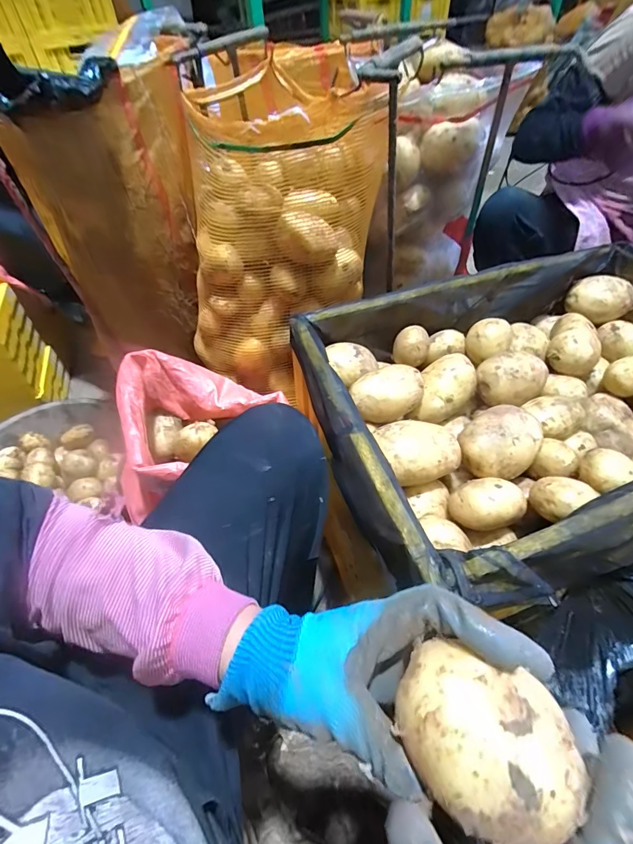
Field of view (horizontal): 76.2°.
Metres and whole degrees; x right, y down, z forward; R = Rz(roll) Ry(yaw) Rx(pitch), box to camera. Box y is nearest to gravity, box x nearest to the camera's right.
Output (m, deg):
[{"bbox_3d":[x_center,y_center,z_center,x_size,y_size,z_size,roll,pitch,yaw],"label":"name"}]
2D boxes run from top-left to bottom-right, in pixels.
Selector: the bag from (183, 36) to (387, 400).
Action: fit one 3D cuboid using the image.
[{"bbox_3d":[-0.054,-0.318,0.726,0.360,0.432,0.237,-4,50,-1],"label":"bag"}]

